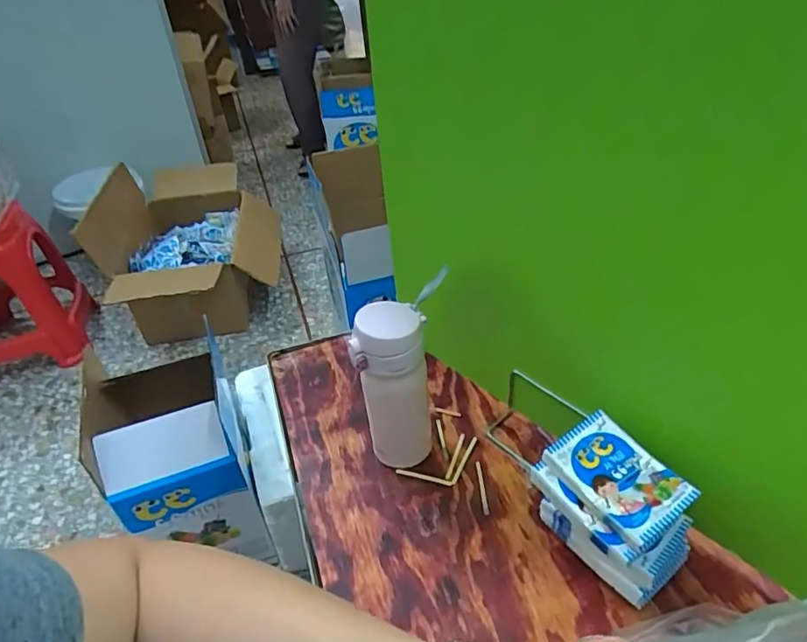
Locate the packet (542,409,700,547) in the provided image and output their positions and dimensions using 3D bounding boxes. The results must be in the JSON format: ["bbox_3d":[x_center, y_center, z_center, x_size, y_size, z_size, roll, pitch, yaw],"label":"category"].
[{"bbox_3d":[0.182,0.129,0.457,0.069,0.022,0.102,-23,43,-22],"label":"packet"}]

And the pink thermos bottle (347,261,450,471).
[{"bbox_3d":[-0.001,0.061,0.568,0.082,0.195,0.085,3,40,9],"label":"pink thermos bottle"}]

